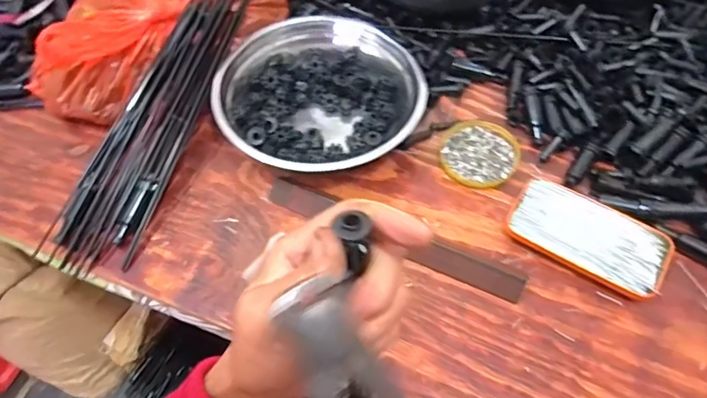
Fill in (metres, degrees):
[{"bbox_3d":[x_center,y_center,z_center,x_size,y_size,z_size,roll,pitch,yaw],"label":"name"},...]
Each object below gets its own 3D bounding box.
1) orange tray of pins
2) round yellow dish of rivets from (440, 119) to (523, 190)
[{"bbox_3d":[0.228,0.034,0.505,0.143,0.018,0.078,28,62,18],"label":"orange tray of pins"},{"bbox_3d":[0.139,-0.051,0.570,0.082,0.010,0.087,-1,57,1],"label":"round yellow dish of rivets"}]

